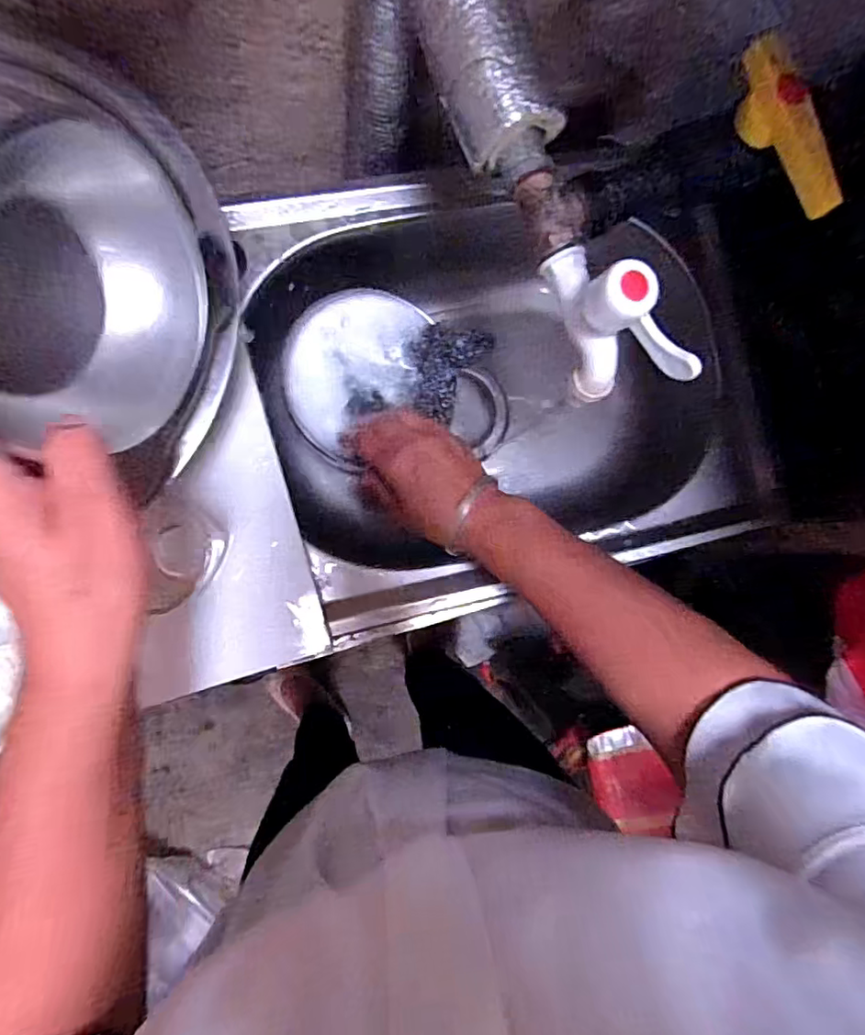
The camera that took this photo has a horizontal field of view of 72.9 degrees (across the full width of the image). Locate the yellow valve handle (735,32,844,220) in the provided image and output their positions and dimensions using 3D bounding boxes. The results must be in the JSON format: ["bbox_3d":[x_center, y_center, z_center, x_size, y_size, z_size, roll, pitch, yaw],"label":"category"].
[{"bbox_3d":[0.177,-0.192,0.292,0.016,0.025,0.088,-29,94,-8],"label":"yellow valve handle"}]

